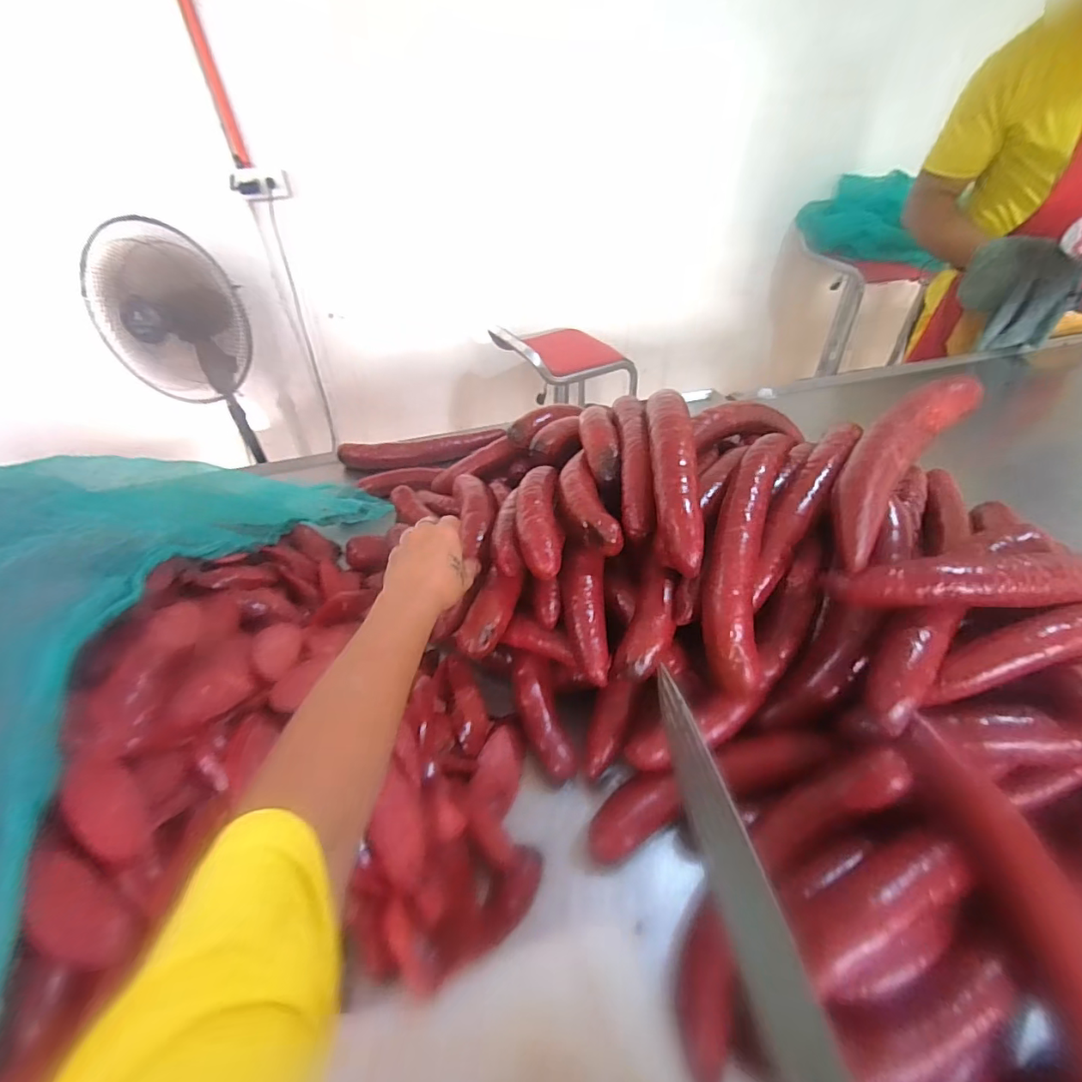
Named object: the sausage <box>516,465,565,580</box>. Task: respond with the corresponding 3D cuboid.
[{"bbox_3d":[-0.002,-0.027,0.509,0.044,0.044,0.154,-3,42,-1],"label":"sausage"}]

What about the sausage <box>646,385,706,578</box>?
[{"bbox_3d":[0.120,-0.068,0.469,0.039,0.030,0.208,1,59,4],"label":"sausage"}]

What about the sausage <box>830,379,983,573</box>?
[{"bbox_3d":[0.300,-0.076,0.440,0.060,0.045,0.233,32,53,32],"label":"sausage"}]

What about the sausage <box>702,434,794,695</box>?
[{"bbox_3d":[0.173,0.006,0.439,0.055,0.046,0.229,11,73,14],"label":"sausage"}]

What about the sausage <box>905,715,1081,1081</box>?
[{"bbox_3d":[0.297,0.244,0.303,0.056,0.024,0.259,-6,65,-4],"label":"sausage"}]

